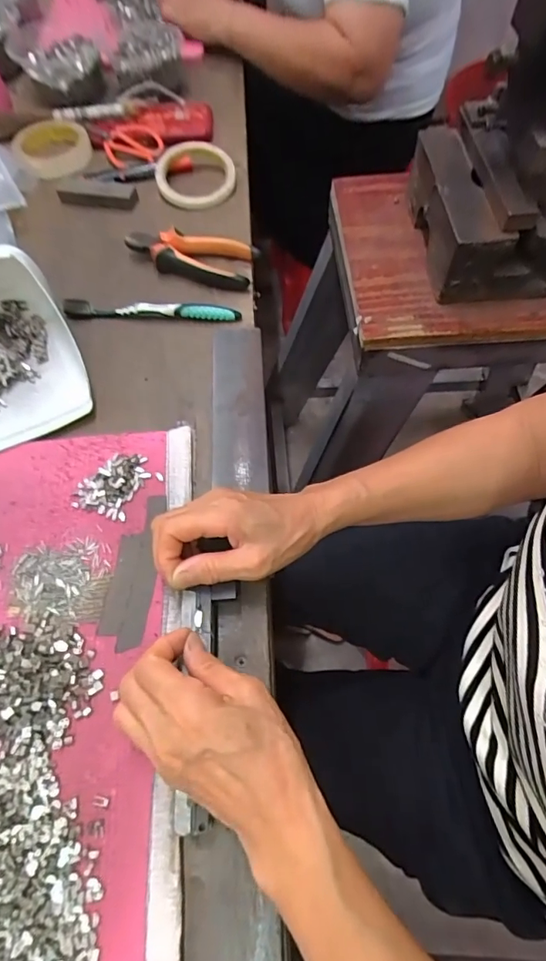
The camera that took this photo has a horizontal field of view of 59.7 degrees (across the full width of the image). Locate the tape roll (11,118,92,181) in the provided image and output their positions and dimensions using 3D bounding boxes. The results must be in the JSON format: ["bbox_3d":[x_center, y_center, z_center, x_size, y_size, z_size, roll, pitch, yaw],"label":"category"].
[{"bbox_3d":[-0.297,-0.446,0.640,0.099,0.022,0.107,0,64,0],"label":"tape roll"}]

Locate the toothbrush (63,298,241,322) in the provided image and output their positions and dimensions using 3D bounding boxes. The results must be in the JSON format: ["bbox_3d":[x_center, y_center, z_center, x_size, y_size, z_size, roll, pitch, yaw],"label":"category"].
[{"bbox_3d":[-0.128,-0.180,0.503,0.184,0.020,0.014,2,63,4],"label":"toothbrush"}]

